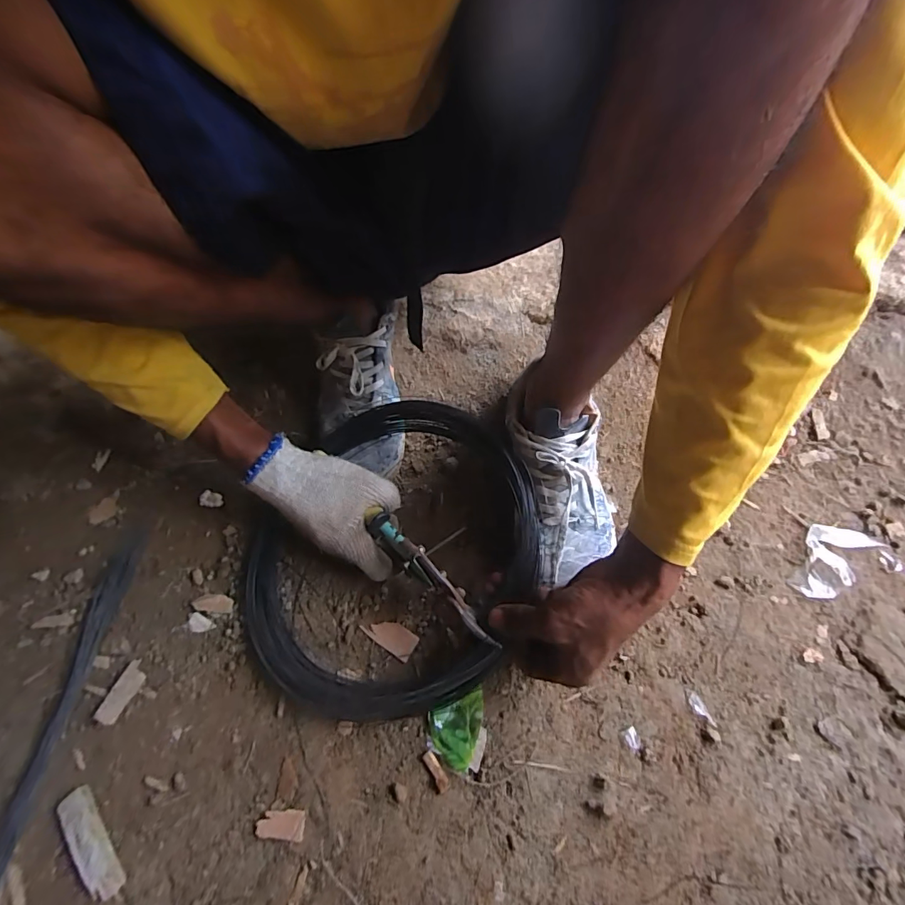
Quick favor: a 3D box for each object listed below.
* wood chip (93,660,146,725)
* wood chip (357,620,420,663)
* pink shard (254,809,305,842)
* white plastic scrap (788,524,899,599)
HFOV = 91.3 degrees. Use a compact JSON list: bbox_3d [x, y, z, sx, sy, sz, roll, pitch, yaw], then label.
[{"bbox_3d":[-0.322,0.232,0.430,0.016,0.015,0.053,13,57,11],"label":"wood chip"},{"bbox_3d":[-0.063,0.185,0.450,0.056,0.004,0.027,26,60,19],"label":"wood chip"},{"bbox_3d":[-0.144,0.312,0.372,0.040,0.005,0.019,1,55,3],"label":"pink shard"},{"bbox_3d":[0.412,0.110,0.476,0.121,0.013,0.067,-16,56,-9],"label":"white plastic scrap"}]

